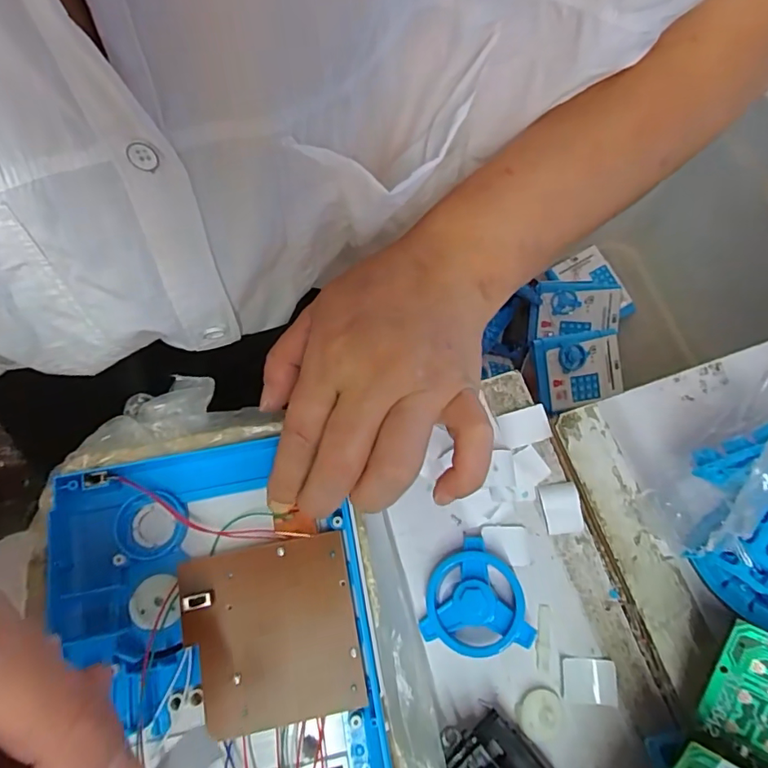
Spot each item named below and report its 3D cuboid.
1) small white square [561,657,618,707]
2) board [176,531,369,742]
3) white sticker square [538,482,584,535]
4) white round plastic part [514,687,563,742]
[{"bbox_3d":[0.103,0.148,0.258,0.026,0.006,0.020,6,71,-1],"label":"small white square"},{"bbox_3d":[-0.049,0.109,0.226,0.071,0.004,0.072,-9,73,-9],"label":"board"},{"bbox_3d":[0.098,0.069,0.286,0.020,0.005,0.027,-7,72,-5],"label":"white sticker square"},{"bbox_3d":[0.077,0.162,0.254,0.020,0.004,0.022,1,71,-2],"label":"white round plastic part"}]

